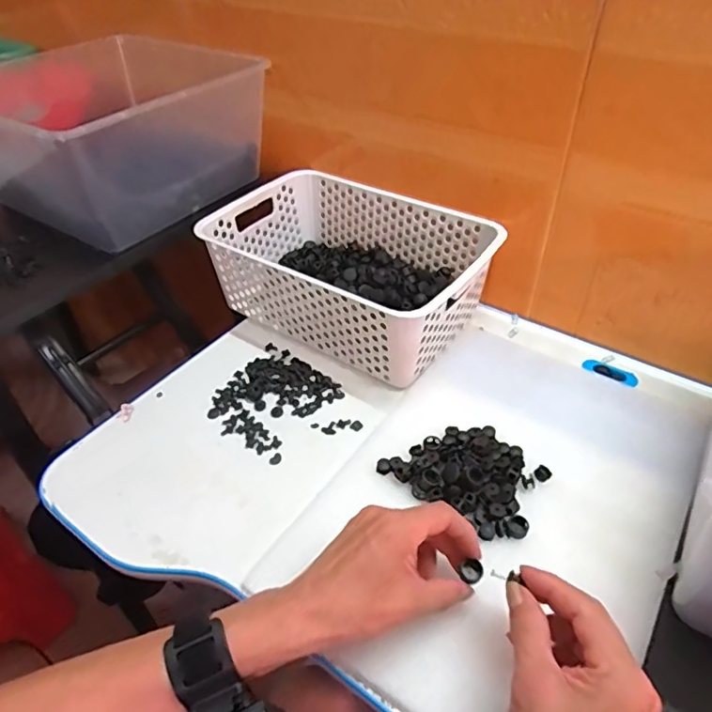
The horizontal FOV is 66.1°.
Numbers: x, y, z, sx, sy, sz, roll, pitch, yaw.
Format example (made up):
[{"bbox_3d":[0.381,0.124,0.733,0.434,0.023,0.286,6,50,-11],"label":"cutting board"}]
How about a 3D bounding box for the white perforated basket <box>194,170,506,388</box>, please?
[{"bbox_3d":[-0.005,-0.104,0.652,0.306,0.108,0.202,24,49,27],"label":"white perforated basket"}]

